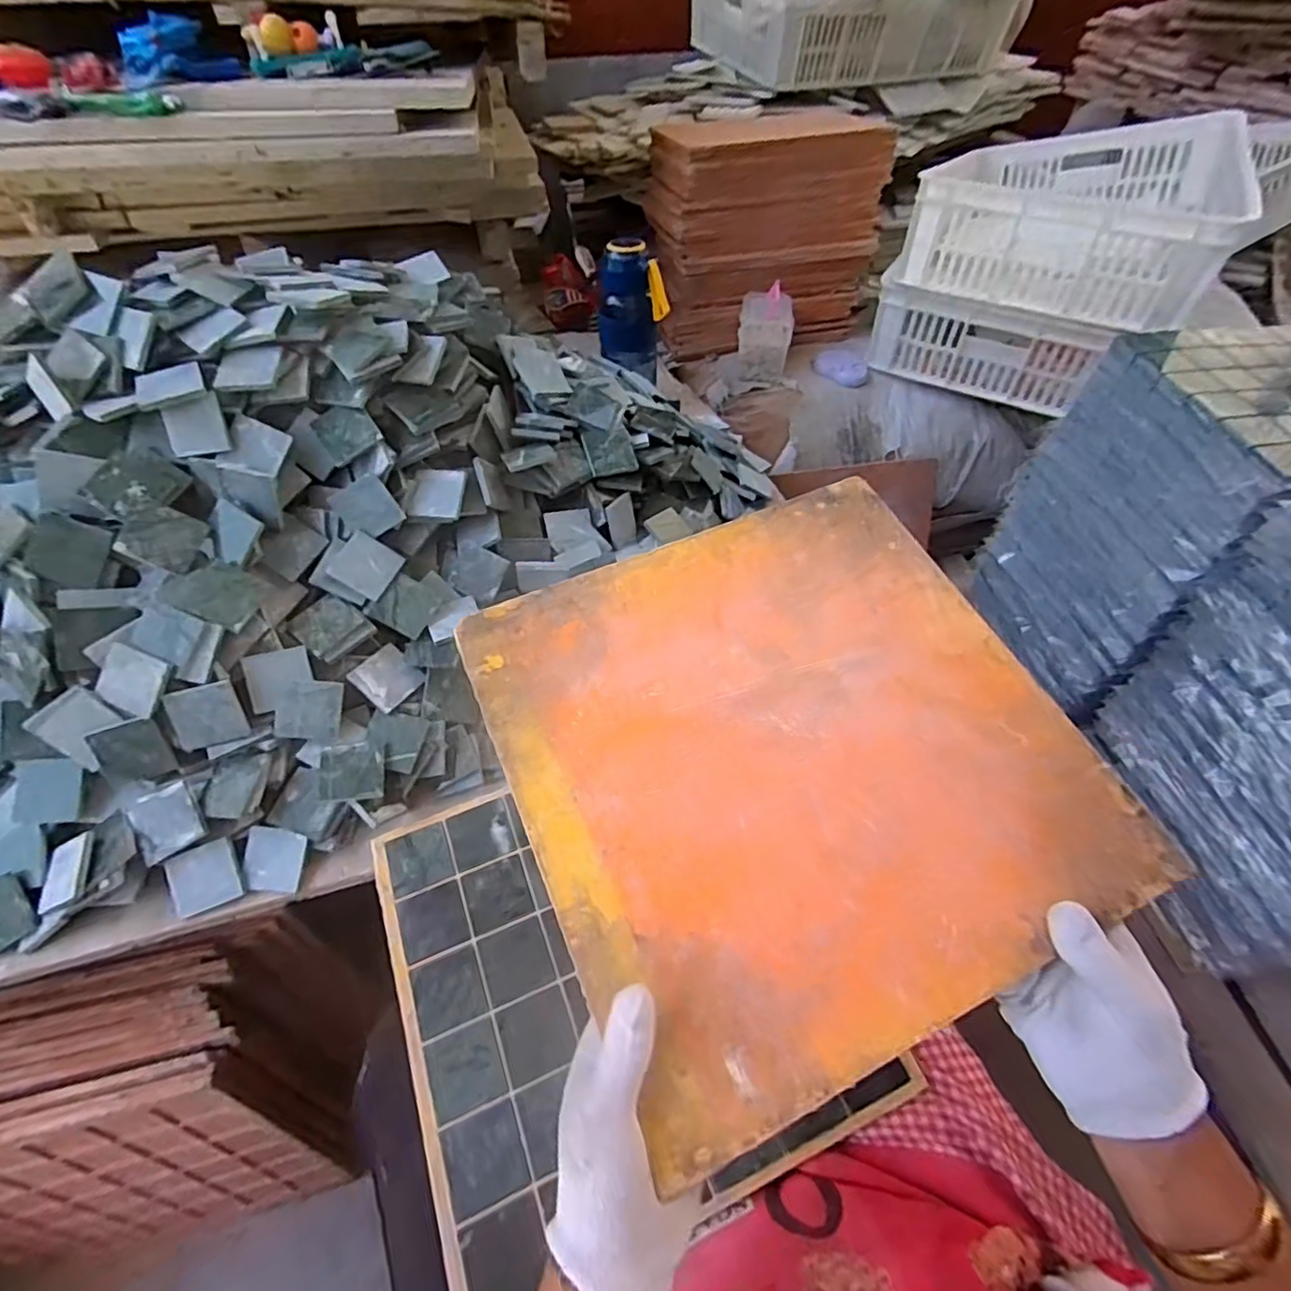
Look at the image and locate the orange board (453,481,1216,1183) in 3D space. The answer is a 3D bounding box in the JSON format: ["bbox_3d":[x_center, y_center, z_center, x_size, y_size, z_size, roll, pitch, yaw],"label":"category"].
[{"bbox_3d":[0.088,0.055,0.373,0.322,0.009,0.317,-22,64,-12],"label":"orange board"}]

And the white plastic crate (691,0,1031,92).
[{"bbox_3d":[0.470,-1.379,1.360,0.634,0.205,0.415,-16,53,-12],"label":"white plastic crate"}]

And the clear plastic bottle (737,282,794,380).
[{"bbox_3d":[0.207,-0.539,1.071,0.092,0.135,0.081,5,51,5],"label":"clear plastic bottle"}]

